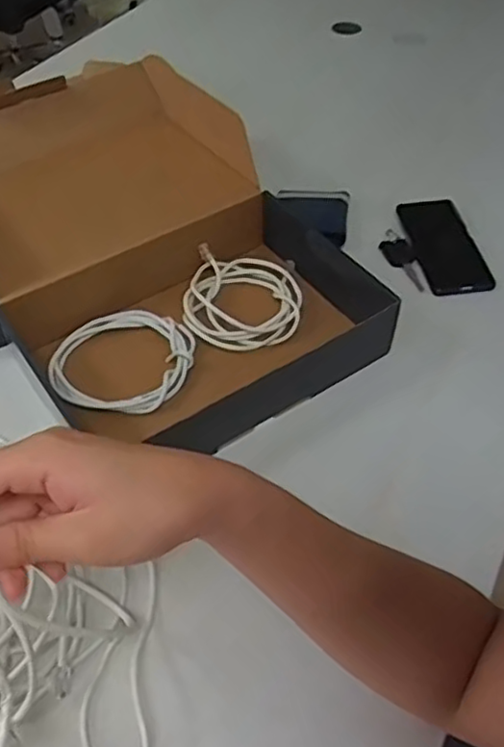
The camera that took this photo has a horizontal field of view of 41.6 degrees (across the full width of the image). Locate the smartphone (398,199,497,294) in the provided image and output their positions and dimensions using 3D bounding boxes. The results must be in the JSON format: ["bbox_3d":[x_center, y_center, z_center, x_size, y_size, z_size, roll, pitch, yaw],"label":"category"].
[{"bbox_3d":[0.238,-0.161,0.824,0.078,0.011,0.172,-9,52,-3],"label":"smartphone"}]

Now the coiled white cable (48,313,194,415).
[{"bbox_3d":[-0.137,-0.016,0.693,0.145,0.018,0.125,4,48,4],"label":"coiled white cable"}]

